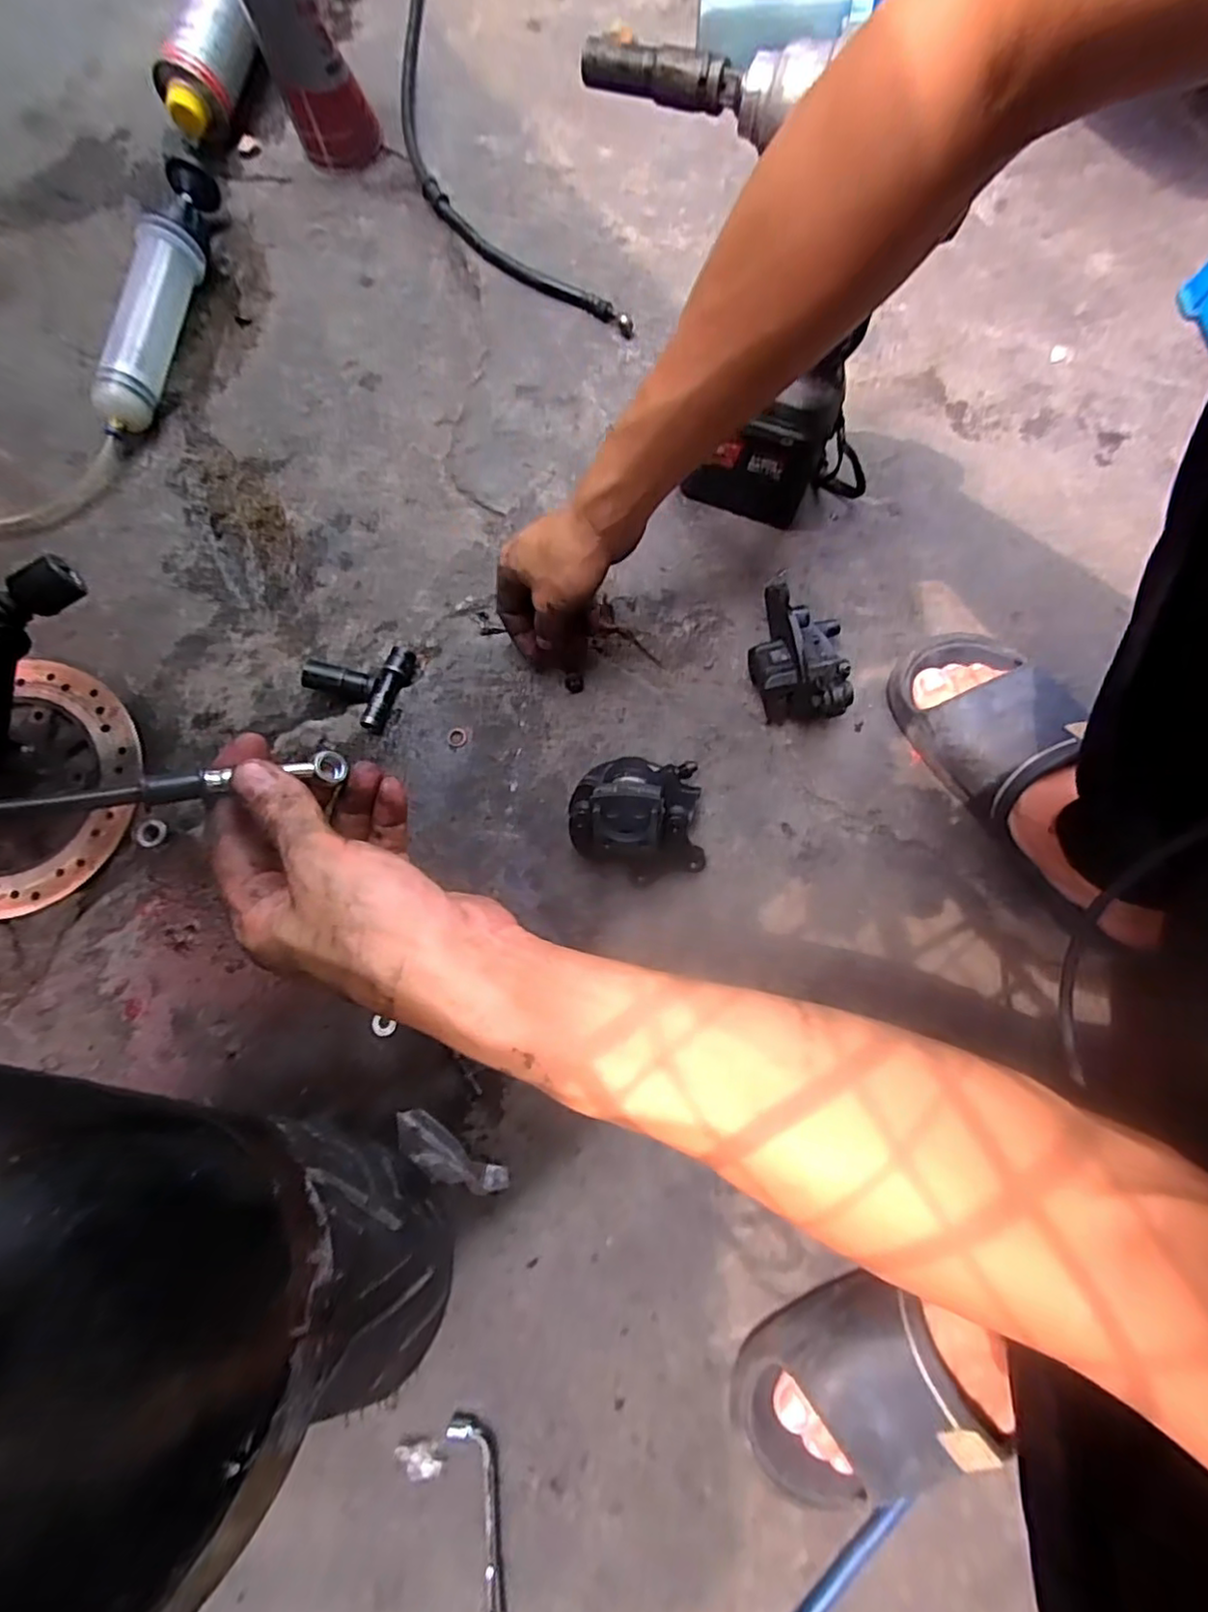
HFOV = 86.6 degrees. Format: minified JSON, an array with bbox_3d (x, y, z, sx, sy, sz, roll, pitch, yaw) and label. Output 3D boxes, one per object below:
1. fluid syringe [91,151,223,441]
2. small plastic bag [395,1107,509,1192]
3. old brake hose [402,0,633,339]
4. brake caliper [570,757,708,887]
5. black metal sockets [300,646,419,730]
[{"bbox_3d":[-0.415,-0.471,0.598,0.047,0.053,0.272,12,79,3],"label":"fluid syringe"},{"bbox_3d":[-0.114,0.256,0.465,0.091,0.009,0.030,31,81,6],"label":"small plastic bag"},{"bbox_3d":[-0.135,-0.806,0.670,0.184,0.054,0.754,-11,79,-2],"label":"old brake hose"},{"bbox_3d":[0.024,0.008,0.486,0.097,0.074,0.088,-5,79,-1],"label":"brake caliper"},{"bbox_3d":[-0.207,-0.110,0.541,0.077,0.024,0.072,25,80,5],"label":"black metal sockets"}]

